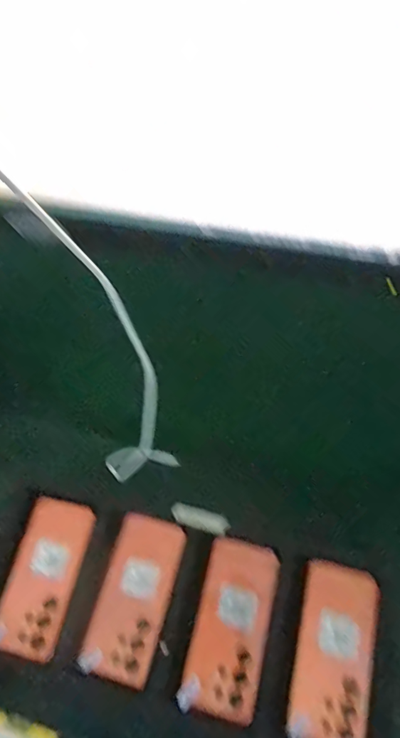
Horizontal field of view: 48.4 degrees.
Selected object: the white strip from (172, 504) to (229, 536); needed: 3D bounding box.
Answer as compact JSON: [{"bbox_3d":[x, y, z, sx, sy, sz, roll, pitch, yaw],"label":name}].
[{"bbox_3d":[0.001,0.189,0.560,0.072,0.016,0.024,13,65,10],"label":"white strip"}]

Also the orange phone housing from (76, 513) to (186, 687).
[{"bbox_3d":[-0.078,0.268,0.529,0.083,0.017,0.174,12,65,10],"label":"orange phone housing"}]

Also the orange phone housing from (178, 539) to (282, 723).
[{"bbox_3d":[0.037,0.294,0.514,0.082,0.016,0.179,12,65,10],"label":"orange phone housing"}]

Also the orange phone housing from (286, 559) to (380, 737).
[{"bbox_3d":[0.151,0.316,0.499,0.085,0.020,0.181,12,62,10],"label":"orange phone housing"}]

